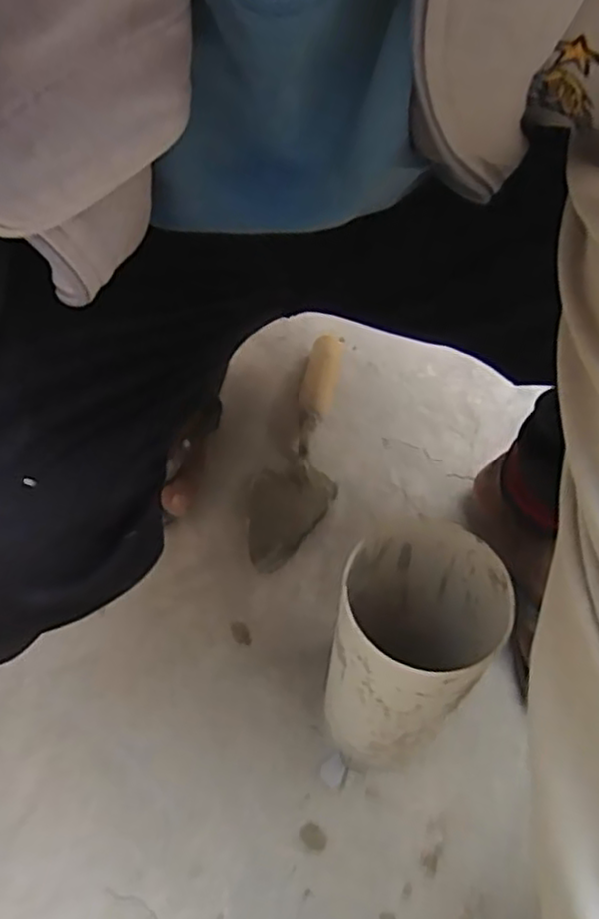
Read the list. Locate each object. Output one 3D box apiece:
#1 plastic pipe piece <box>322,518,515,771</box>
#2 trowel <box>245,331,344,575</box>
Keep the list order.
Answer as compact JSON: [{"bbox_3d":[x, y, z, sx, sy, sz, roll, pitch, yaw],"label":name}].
[{"bbox_3d":[0.065,0.138,0.455,0.079,0.236,0.087,38,62,23],"label":"plastic pipe piece"},{"bbox_3d":[0.004,-0.009,0.680,0.080,0.049,0.298,11,54,7],"label":"trowel"}]

